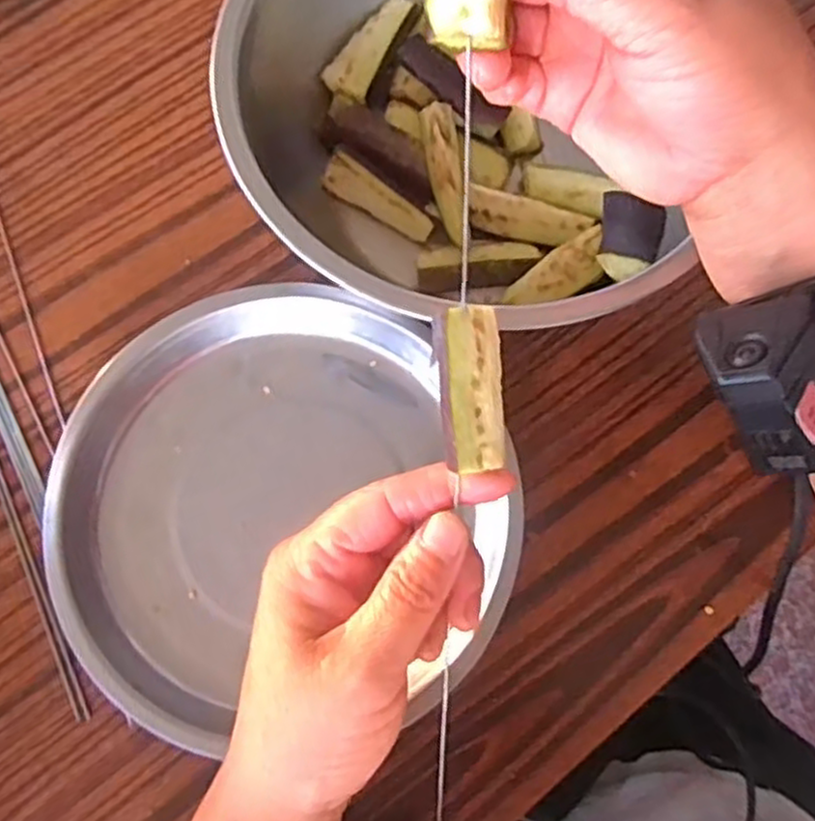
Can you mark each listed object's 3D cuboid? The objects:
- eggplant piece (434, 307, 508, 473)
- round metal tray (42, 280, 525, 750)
[{"bbox_3d":[0.017,-0.007,0.230,0.026,0.014,0.048,-6,95,-38],"label":"eggplant piece"},{"bbox_3d":[-0.049,0.034,0.315,0.187,0.021,0.178,0,76,-1],"label":"round metal tray"}]

